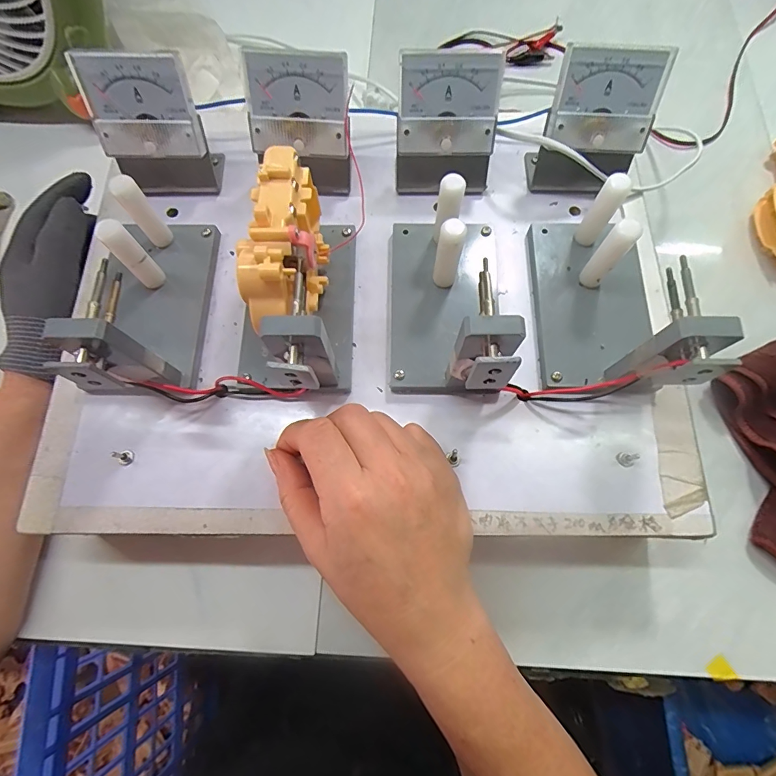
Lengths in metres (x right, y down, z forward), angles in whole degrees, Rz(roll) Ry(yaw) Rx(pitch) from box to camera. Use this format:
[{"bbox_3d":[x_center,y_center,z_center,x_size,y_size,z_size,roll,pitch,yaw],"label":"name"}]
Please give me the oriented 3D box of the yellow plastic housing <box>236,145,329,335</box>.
[{"bbox_3d":[-0.056,-0.075,0.232,0.040,0.056,0.095,-2,72,0],"label":"yellow plastic housing"}]

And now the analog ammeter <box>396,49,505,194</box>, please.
[{"bbox_3d":[0.038,-0.171,0.281,0.063,0.069,0.039,1,72,1],"label":"analog ammeter"}]

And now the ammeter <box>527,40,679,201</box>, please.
[{"bbox_3d":[0.134,-0.170,0.280,0.069,0.074,0.043,6,72,3],"label":"ammeter"}]

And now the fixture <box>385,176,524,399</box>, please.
[{"bbox_3d":[0.035,-0.057,0.243,0.067,0.081,0.130,1,72,1],"label":"fixture"}]

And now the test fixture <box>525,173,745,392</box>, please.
[{"bbox_3d":[0.136,-0.057,0.245,0.083,0.087,0.132,0,72,1],"label":"test fixture"}]

